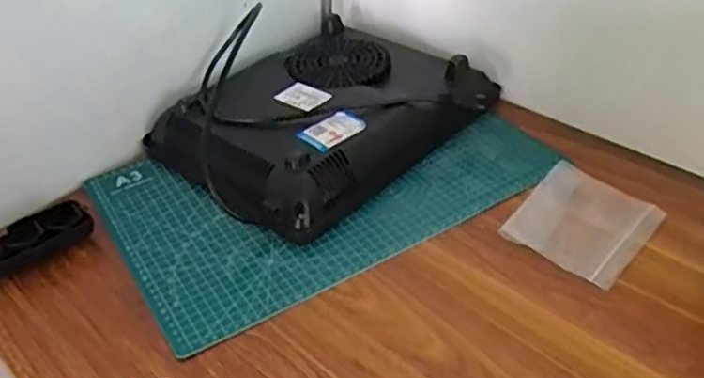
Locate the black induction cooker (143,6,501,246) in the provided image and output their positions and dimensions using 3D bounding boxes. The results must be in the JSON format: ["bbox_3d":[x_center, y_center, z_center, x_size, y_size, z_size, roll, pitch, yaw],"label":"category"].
[{"bbox_3d":[-0.026,-0.092,0.795,0.356,0.061,0.270,-32,46,-31],"label":"black induction cooker"}]

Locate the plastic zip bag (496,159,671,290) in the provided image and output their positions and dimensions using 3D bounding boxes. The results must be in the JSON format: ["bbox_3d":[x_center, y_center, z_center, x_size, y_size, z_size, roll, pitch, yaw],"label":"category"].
[{"bbox_3d":[0.221,0.030,0.659,0.118,0.006,0.129,28,49,34],"label":"plastic zip bag"}]

